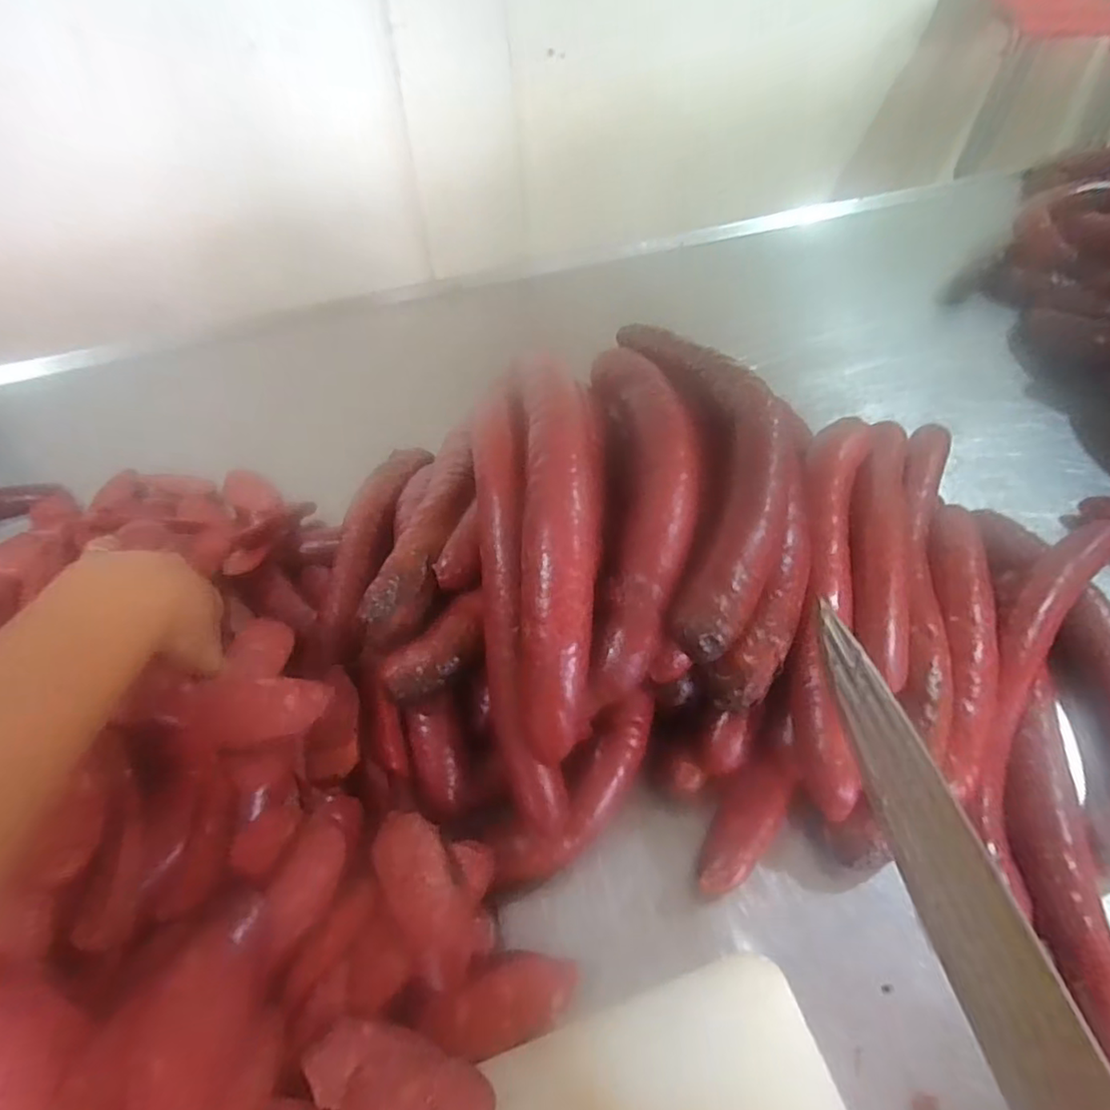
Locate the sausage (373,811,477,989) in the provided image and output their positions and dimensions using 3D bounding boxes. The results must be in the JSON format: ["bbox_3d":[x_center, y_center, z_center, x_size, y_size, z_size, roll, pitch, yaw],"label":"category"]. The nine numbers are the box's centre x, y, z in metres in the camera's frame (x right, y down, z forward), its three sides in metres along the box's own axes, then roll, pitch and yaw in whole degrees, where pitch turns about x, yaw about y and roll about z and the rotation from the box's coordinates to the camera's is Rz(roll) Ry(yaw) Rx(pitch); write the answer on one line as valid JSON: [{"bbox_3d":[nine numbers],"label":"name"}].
[{"bbox_3d":[-0.069,0.182,0.330,0.034,0.028,0.085,-26,57,-17],"label":"sausage"}]

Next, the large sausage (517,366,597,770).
[{"bbox_3d":[-0.001,-0.018,0.344,0.042,0.047,0.247,-1,67,1],"label":"large sausage"}]

